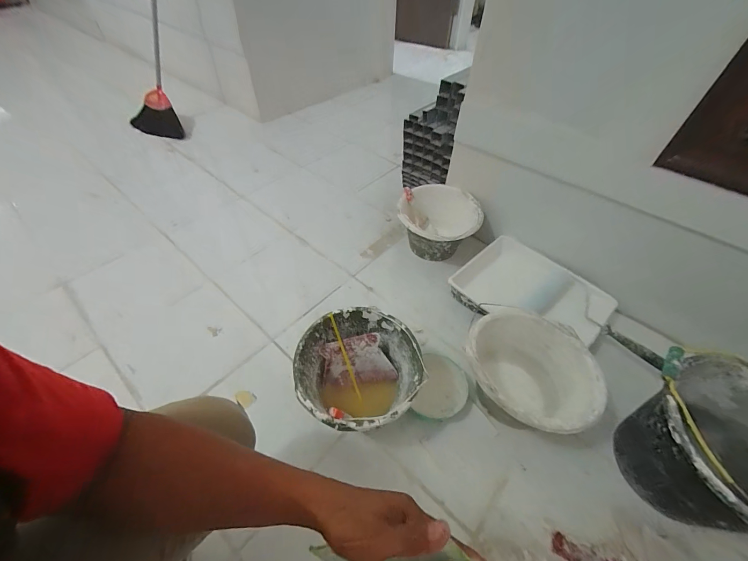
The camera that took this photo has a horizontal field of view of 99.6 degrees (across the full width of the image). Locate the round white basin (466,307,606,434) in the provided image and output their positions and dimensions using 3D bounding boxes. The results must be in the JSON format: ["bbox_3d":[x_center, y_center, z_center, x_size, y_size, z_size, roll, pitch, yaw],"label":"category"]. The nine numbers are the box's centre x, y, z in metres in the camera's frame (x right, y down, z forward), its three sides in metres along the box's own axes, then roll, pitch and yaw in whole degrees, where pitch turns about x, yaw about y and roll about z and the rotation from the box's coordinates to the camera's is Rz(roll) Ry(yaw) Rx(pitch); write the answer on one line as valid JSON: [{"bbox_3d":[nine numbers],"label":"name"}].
[{"bbox_3d":[0.316,0.224,0.696,0.253,0.185,0.238,1,50,-1],"label":"round white basin"}]

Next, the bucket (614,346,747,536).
[{"bbox_3d":[0.608,0.299,0.556,0.266,0.231,0.266,1,50,-1],"label":"bucket"}]

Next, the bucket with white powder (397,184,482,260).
[{"bbox_3d":[0.201,-0.173,1.024,0.250,0.166,0.224,11,51,8],"label":"bucket with white powder"}]

